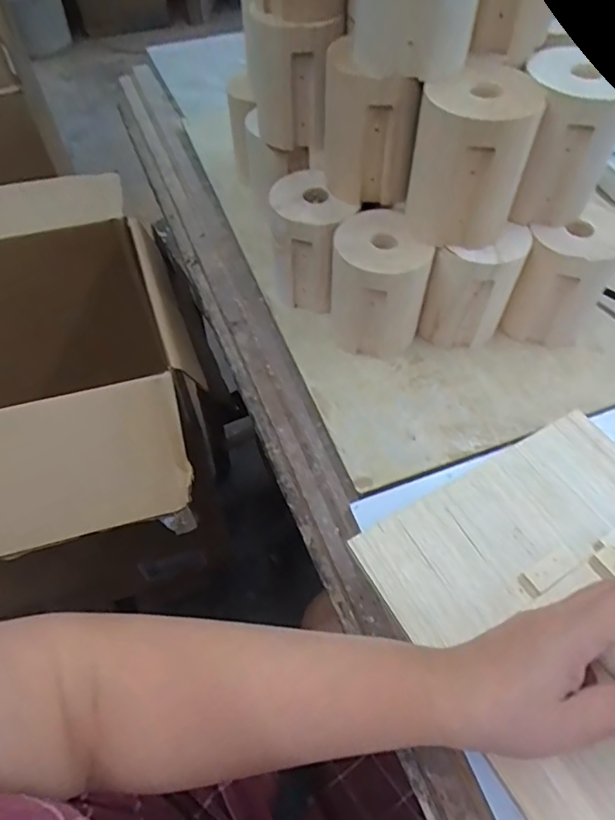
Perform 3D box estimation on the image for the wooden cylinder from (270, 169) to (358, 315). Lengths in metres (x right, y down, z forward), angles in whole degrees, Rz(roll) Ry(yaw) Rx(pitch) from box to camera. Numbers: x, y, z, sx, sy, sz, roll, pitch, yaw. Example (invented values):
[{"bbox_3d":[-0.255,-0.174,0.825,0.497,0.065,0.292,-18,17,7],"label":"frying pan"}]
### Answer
[{"bbox_3d":[0.005,-0.151,0.493,0.072,0.108,0.081,8,56,6],"label":"wooden cylinder"}]

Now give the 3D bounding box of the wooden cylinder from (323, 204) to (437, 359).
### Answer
[{"bbox_3d":[0.061,-0.107,0.461,0.080,0.101,0.080,8,56,6],"label":"wooden cylinder"}]

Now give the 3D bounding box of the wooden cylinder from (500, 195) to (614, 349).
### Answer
[{"bbox_3d":[0.221,-0.114,0.464,0.071,0.105,0.070,17,57,12],"label":"wooden cylinder"}]

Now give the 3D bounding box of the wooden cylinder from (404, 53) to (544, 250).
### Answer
[{"bbox_3d":[0.121,-0.186,0.394,0.082,0.103,0.080,17,57,12],"label":"wooden cylinder"}]

